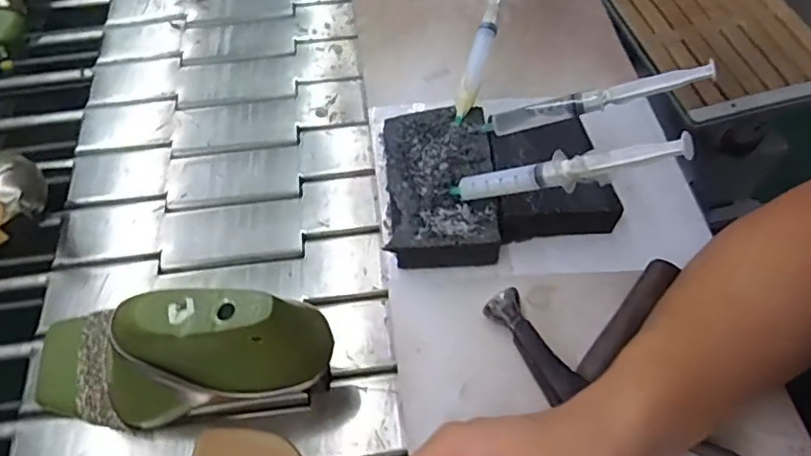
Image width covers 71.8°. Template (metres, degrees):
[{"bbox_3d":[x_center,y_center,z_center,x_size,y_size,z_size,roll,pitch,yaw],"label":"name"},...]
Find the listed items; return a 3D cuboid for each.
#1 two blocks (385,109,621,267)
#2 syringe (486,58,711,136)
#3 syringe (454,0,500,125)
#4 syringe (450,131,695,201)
[{"bbox_3d":[0.067,-0.038,0.434,0.169,0.035,0.128,-8,60,-3],"label":"two blocks"},{"bbox_3d":[0.136,-0.095,0.409,0.159,0.014,0.017,-11,57,23],"label":"syringe"},{"bbox_3d":[0.067,-0.165,0.452,0.014,0.018,0.165,16,84,10],"label":"syringe"},{"bbox_3d":[0.097,-0.034,0.360,0.163,0.021,0.015,-8,50,41],"label":"syringe"}]

